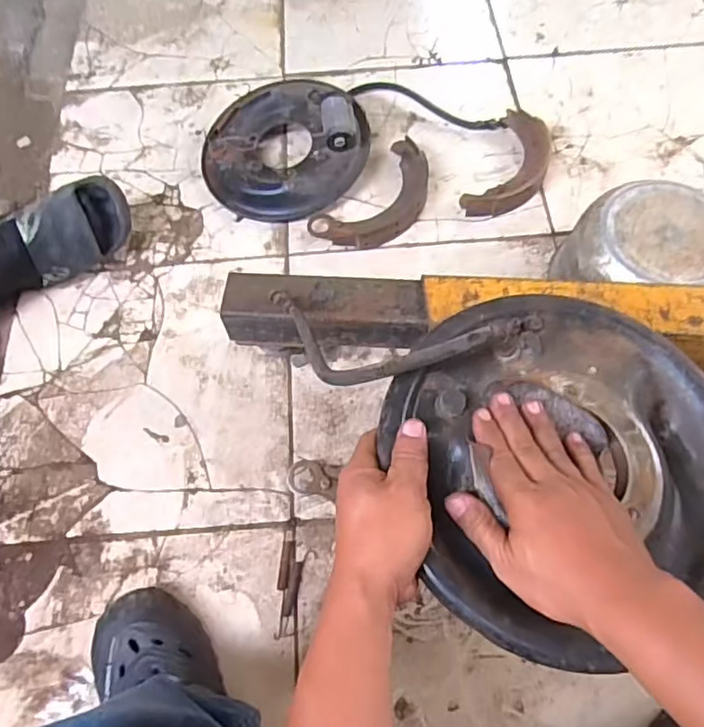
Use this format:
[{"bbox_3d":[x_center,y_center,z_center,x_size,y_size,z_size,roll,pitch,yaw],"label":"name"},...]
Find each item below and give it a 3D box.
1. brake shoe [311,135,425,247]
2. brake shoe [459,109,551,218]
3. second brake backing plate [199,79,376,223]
[{"bbox_3d":[0.046,-0.253,0.950,0.120,0.034,0.225,40,73,18],"label":"brake shoe"},{"bbox_3d":[0.255,-0.308,0.957,0.099,0.031,0.210,25,69,13],"label":"brake shoe"},{"bbox_3d":[-0.112,-0.357,0.983,0.247,0.092,0.257,-1,65,2],"label":"second brake backing plate"}]

